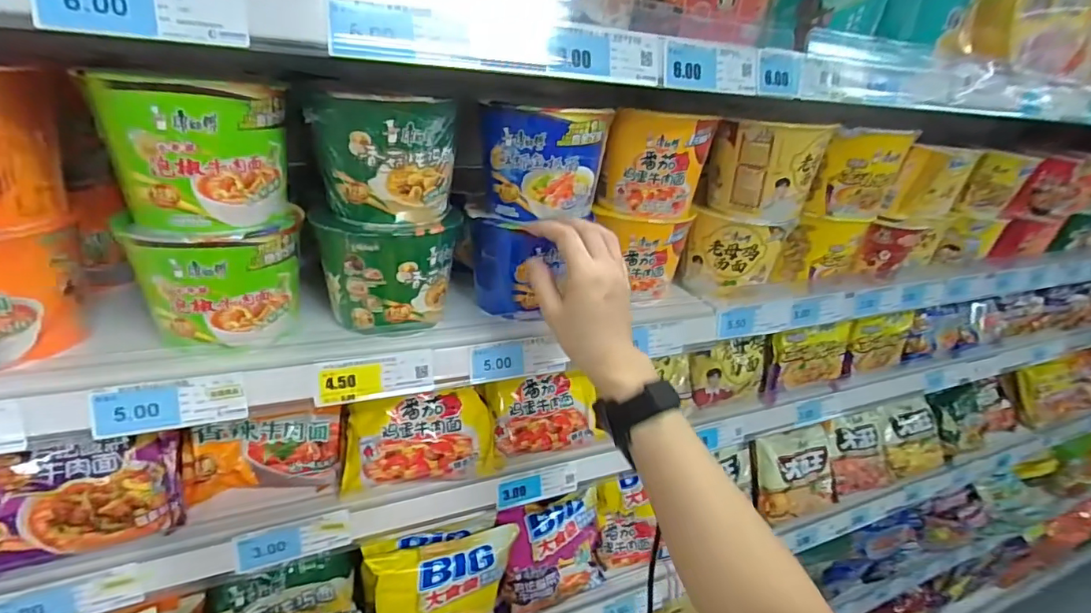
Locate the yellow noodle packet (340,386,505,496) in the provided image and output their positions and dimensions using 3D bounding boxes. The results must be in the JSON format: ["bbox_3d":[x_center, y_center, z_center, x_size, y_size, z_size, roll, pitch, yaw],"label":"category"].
[{"bbox_3d":[-0.130,0.140,0.558,0.160,0.098,0.045,-1,-1,-27],"label":"yellow noodle packet"}]

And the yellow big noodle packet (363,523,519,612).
[{"bbox_3d":[-0.112,0.326,0.591,0.154,0.142,0.052,-3,28,-18],"label":"yellow big noodle packet"}]

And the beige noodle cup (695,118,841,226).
[{"bbox_3d":[0.255,-0.165,0.616,0.126,0.110,0.113,18,29,22],"label":"beige noodle cup"}]

